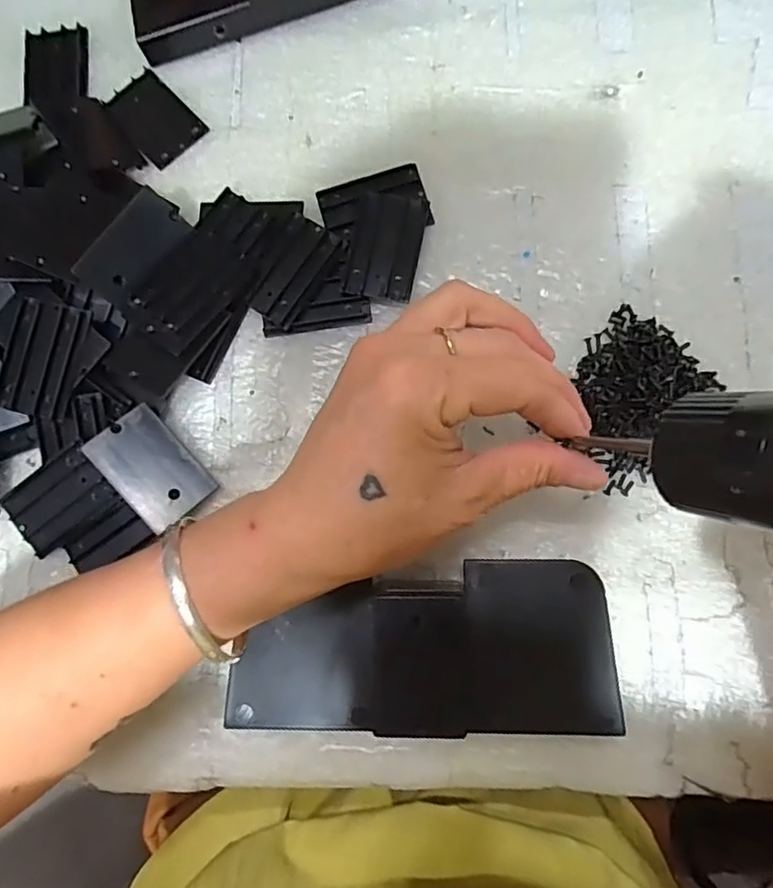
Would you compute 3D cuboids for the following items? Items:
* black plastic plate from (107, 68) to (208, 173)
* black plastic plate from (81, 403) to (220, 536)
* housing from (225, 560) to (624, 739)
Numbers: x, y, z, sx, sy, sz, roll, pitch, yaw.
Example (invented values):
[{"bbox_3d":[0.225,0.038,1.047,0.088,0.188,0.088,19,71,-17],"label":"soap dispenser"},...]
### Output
[{"bbox_3d":[-0.128,-0.180,0.327,0.035,0.005,0.055,-40,79,-10],"label":"black plastic plate"},{"bbox_3d":[-0.112,0.012,0.282,0.055,0.004,0.036,47,66,0],"label":"black plastic plate"},{"bbox_3d":[0.015,0.088,0.256,0.158,0.027,0.068,-1,75,0],"label":"housing"}]

